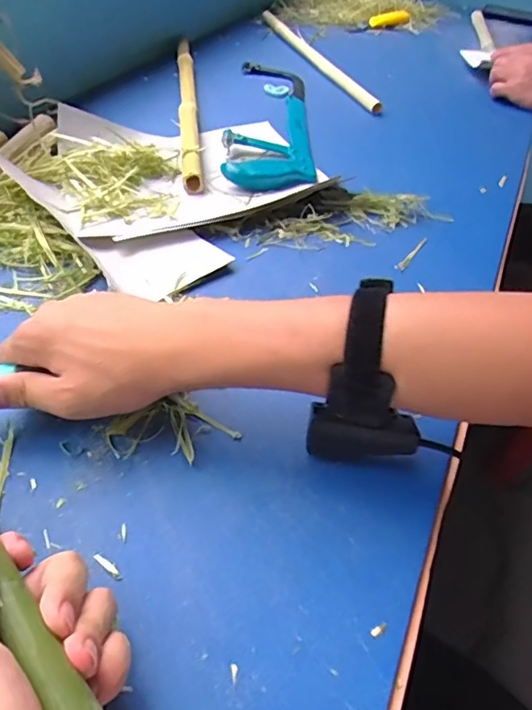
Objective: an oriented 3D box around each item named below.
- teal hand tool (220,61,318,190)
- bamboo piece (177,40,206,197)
[{"bbox_3d":[0.006,-0.331,0.758,0.111,0.021,0.405,3,45,-3],"label":"teal hand tool"},{"bbox_3d":[-0.108,-0.357,0.770,0.025,0.019,0.488,-2,44,-8],"label":"bamboo piece"}]

